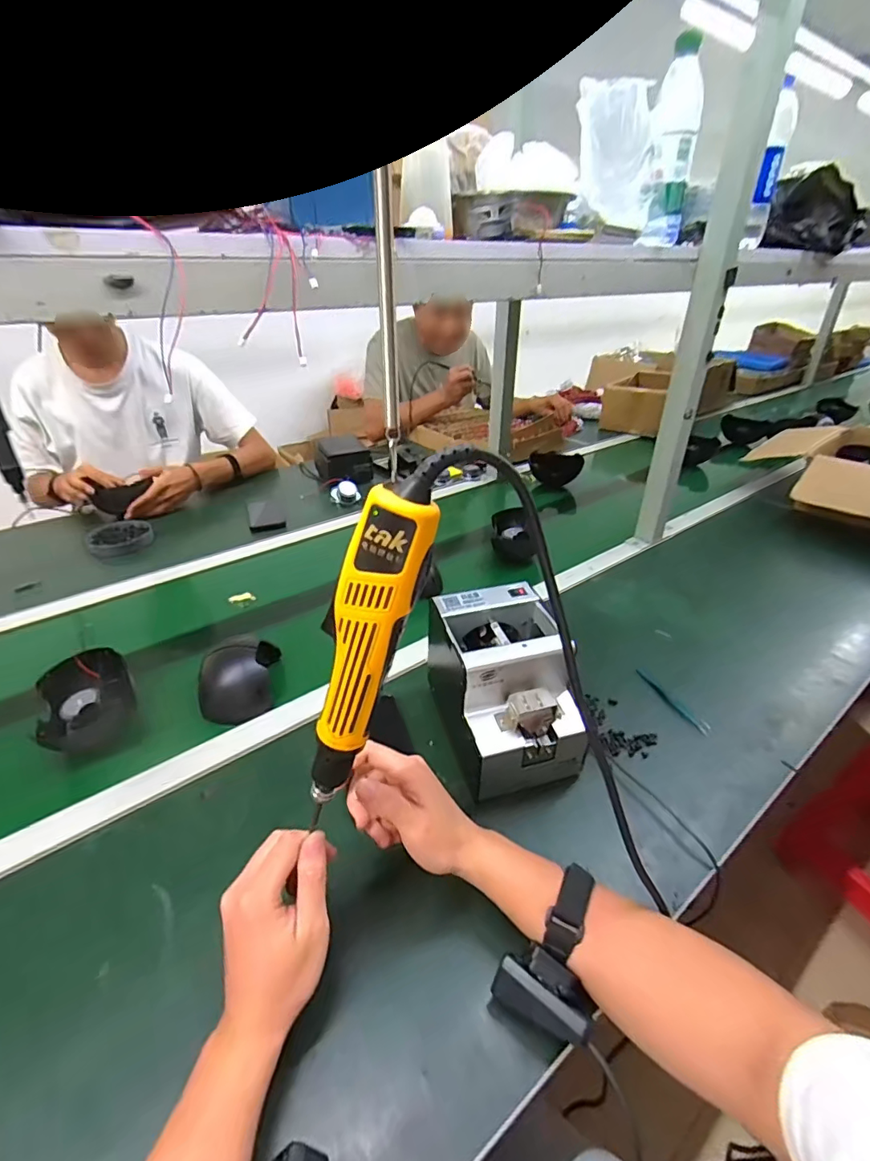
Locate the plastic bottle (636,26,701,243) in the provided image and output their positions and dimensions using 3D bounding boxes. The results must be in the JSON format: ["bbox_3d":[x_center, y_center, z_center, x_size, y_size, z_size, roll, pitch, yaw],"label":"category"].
[{"bbox_3d":[0.335,-0.615,0.719,0.063,0.226,0.080,10,33,16],"label":"plastic bottle"}]

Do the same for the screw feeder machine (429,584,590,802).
[{"bbox_3d":[0.080,0.118,0.575,0.123,0.147,0.190,-9,34,-15],"label":"screw feeder machine"}]

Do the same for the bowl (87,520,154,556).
[{"bbox_3d":[-0.631,-0.089,1.028,0.114,0.026,0.111,-20,39,-29],"label":"bowl"}]

